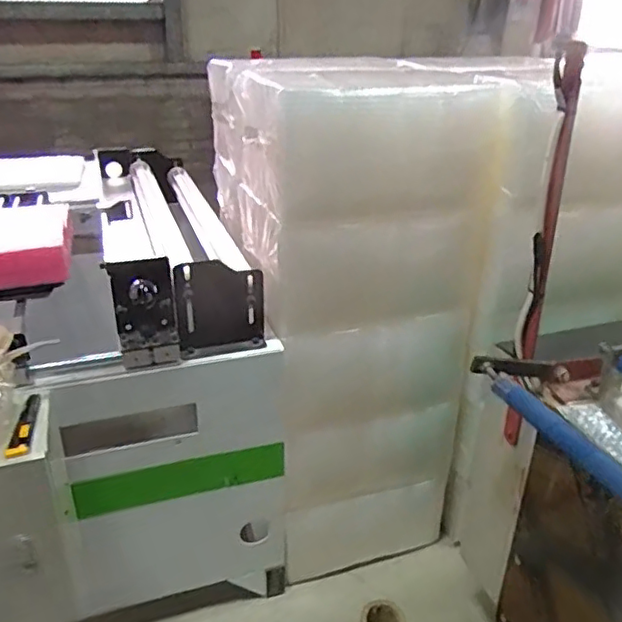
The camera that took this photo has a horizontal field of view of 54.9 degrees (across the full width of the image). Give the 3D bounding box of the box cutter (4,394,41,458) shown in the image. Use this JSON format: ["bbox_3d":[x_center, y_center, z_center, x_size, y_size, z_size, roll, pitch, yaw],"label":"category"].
[{"bbox_3d":[-0.488,0.194,1.022,0.035,0.027,0.165,-5,28,-12],"label":"box cutter"}]

